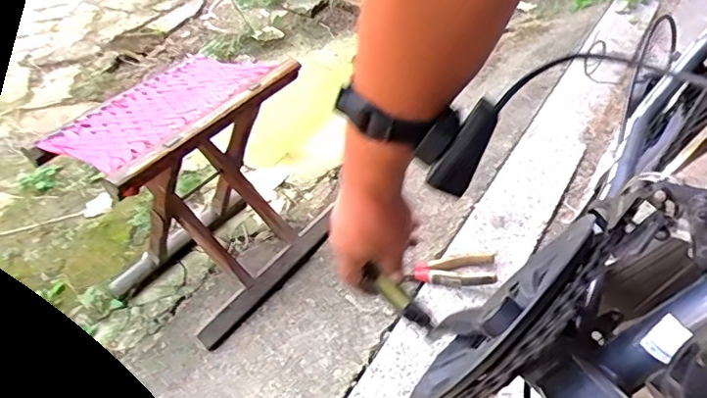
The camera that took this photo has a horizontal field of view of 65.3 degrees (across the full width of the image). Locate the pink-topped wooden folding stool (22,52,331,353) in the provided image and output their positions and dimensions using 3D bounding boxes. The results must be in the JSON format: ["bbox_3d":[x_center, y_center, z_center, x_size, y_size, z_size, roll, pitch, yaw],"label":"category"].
[{"bbox_3d":[-0.231,-0.021,0.854,0.292,0.306,0.323,24,49,31],"label":"pink-topped wooden folding stool"}]

